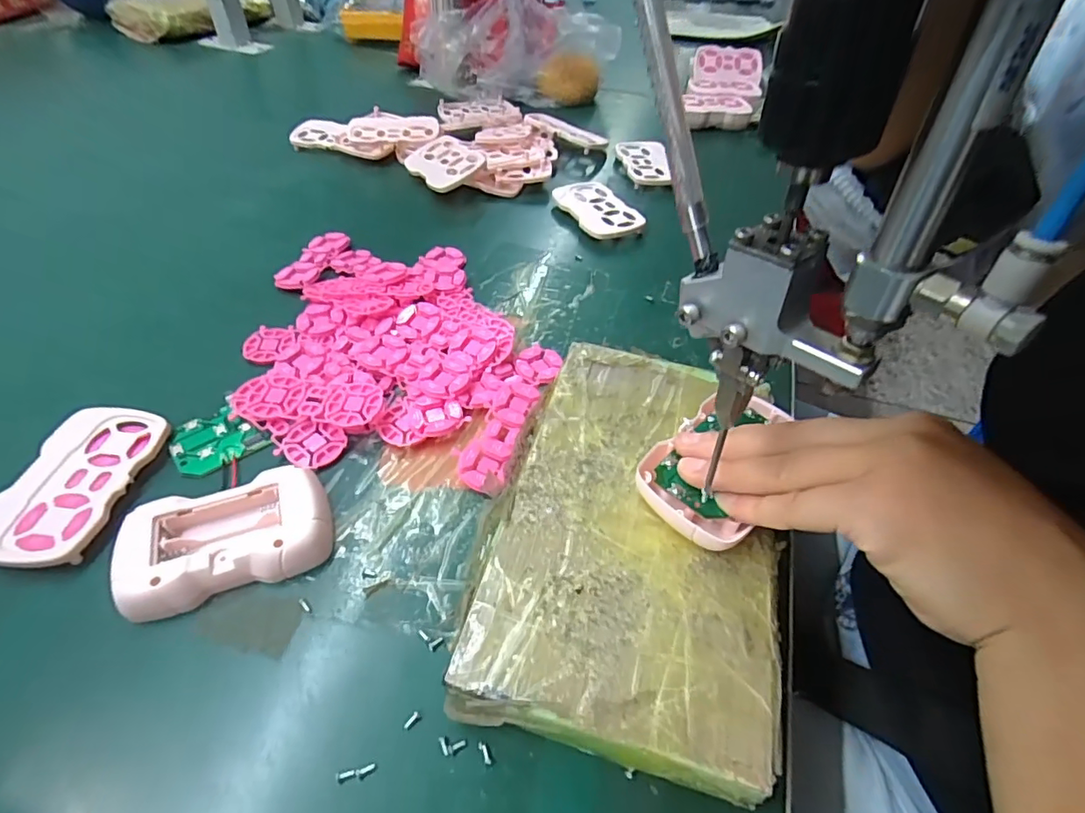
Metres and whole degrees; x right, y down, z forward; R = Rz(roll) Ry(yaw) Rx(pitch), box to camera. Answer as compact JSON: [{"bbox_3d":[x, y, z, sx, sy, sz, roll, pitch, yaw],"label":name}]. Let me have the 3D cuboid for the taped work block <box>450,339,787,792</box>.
[{"bbox_3d":[0.043,0.052,0.257,0.120,0.026,0.205,12,48,6],"label":"taped work block"}]

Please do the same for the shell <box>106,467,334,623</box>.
[{"bbox_3d":[-0.144,0.060,0.244,0.085,0.017,0.051,-16,51,-18],"label":"shell"}]

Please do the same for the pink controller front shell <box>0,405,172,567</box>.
[{"bbox_3d":[-0.230,0.037,0.262,0.052,0.011,0.087,6,48,1],"label":"pink controller front shell"}]

